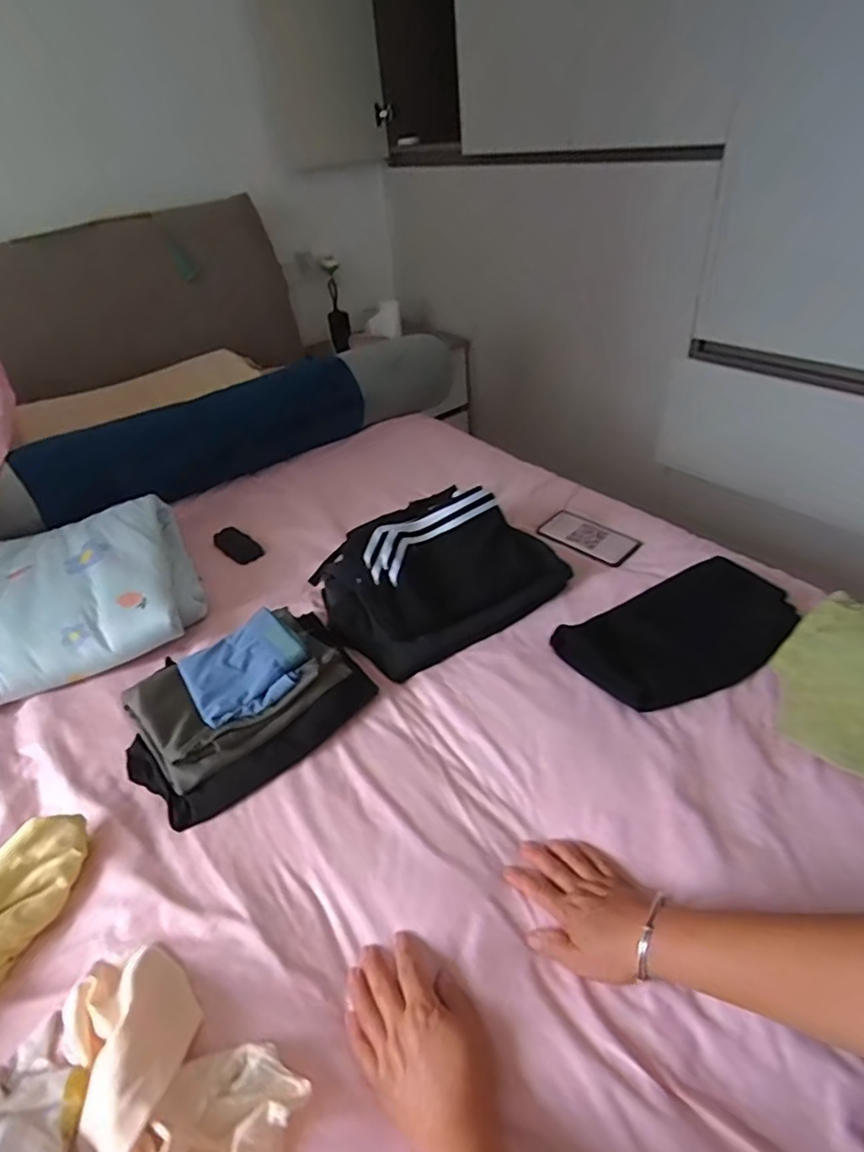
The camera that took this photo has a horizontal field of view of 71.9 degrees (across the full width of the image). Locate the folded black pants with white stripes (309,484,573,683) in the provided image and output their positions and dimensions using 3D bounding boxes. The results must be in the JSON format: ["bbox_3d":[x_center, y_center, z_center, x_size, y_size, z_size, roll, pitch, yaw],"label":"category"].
[{"bbox_3d":[-0.001,-0.024,0.892,0.331,0.124,0.254,-22,40,-19],"label":"folded black pants with white stripes"}]

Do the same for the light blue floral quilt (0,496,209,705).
[{"bbox_3d":[-0.636,0.056,0.893,0.531,0.107,0.351,-21,40,-18],"label":"light blue floral quilt"}]

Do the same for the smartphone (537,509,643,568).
[{"bbox_3d":[0.261,-0.065,1.014,0.171,0.014,0.091,27,49,36],"label":"smartphone"}]

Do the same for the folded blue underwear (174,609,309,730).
[{"bbox_3d":[-0.233,0.111,0.746,0.143,0.036,0.129,-27,42,-24],"label":"folded blue underwear"}]

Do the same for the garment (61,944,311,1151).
[{"bbox_3d":[-0.195,0.384,0.449,0.248,0.052,0.111,17,44,28],"label":"garment"}]

